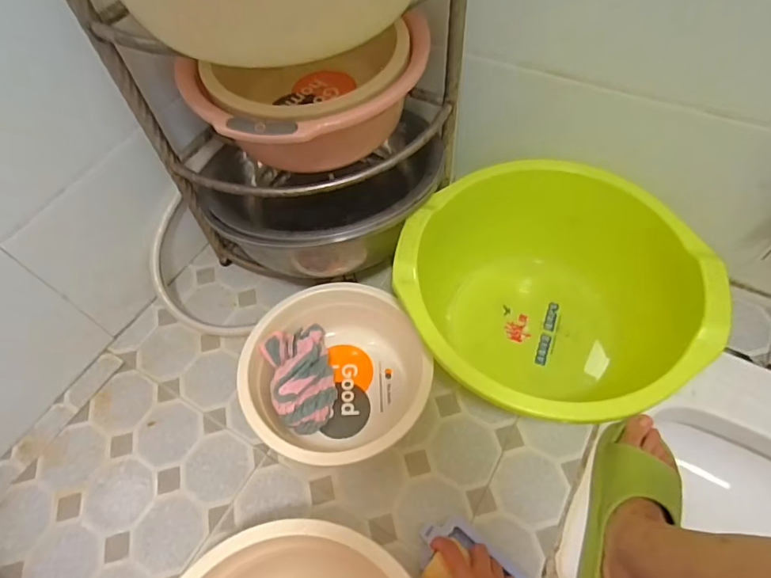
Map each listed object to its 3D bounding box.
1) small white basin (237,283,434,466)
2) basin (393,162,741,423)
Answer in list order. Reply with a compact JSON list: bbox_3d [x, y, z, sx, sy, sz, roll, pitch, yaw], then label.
[{"bbox_3d":[-0.077,0.133,0.701,0.236,0.099,0.248,-2,58,3],"label":"small white basin"},{"bbox_3d":[0.213,0.017,0.698,0.361,0.197,0.397,-2,58,3],"label":"basin"}]

